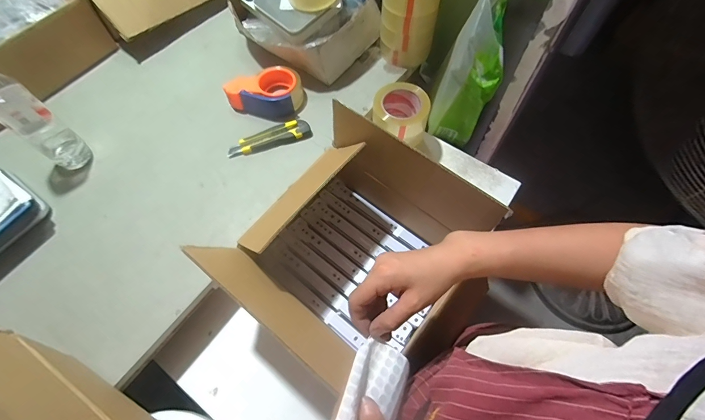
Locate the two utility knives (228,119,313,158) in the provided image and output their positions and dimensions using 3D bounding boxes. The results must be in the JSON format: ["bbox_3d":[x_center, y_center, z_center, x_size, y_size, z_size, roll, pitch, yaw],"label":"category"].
[{"bbox_3d":[-0.165,-0.141,0.695,0.165,0.020,0.041,-17,65,-8],"label":"two utility knives"}]

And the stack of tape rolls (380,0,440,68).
[{"bbox_3d":[0.119,-0.417,0.726,0.109,0.205,0.099,11,64,6],"label":"stack of tape rolls"}]

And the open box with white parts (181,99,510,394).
[{"bbox_3d":[-0.005,0.070,0.548,0.309,0.221,0.303,35,69,17],"label":"open box with white parts"}]

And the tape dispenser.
[{"bbox_3d":[-0.182,-0.240,0.729,0.156,0.052,0.088,-6,64,-2],"label":"tape dispenser"}]

